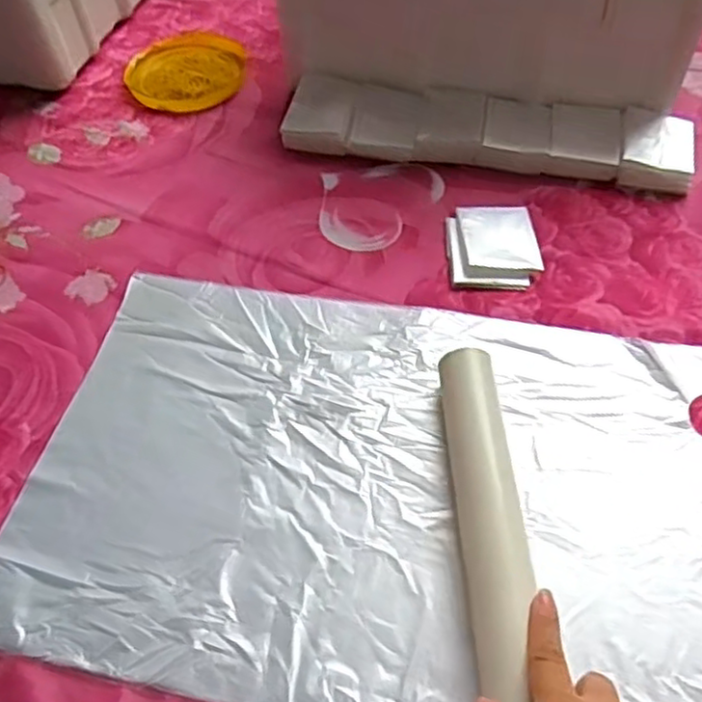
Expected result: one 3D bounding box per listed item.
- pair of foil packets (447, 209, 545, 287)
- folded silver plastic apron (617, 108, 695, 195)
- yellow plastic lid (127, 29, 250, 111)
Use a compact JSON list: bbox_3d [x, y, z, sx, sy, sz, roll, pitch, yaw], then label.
[{"bbox_3d":[0.120,-0.093,0.584,0.074,0.020,0.088,-2,55,3],"label":"pair of foil packets"},{"bbox_3d":[0.287,-0.189,0.650,0.063,0.028,0.088,11,56,12],"label":"folded silver plastic apron"},{"bbox_3d":[-0.187,-0.330,0.795,0.127,0.020,0.154,0,55,4],"label":"yellow plastic lid"}]

